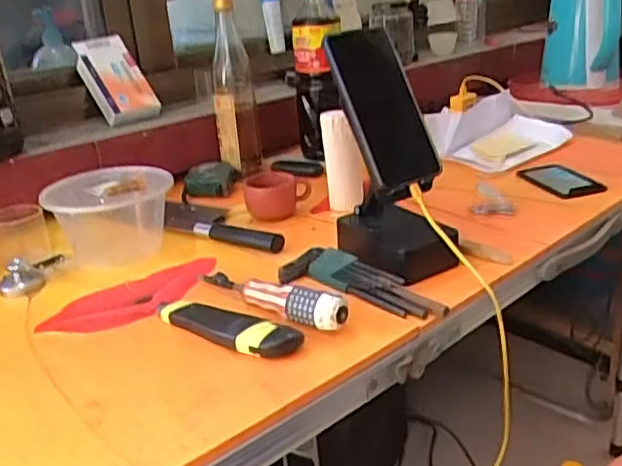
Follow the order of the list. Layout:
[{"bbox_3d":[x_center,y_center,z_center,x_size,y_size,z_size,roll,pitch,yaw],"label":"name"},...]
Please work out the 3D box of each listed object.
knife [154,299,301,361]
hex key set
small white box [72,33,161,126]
[{"bbox_3d":[-0.077,0.080,0.569,0.151,0.020,0.039,13,28,36],"label":"knife"},{"bbox_3d":[0.048,0.046,0.626,0.182,0.024,0.045,16,30,39],"label":"hex key set"},{"bbox_3d":[-0.290,-0.230,0.961,0.087,0.026,0.155,-28,77,-33],"label":"small white box"}]

